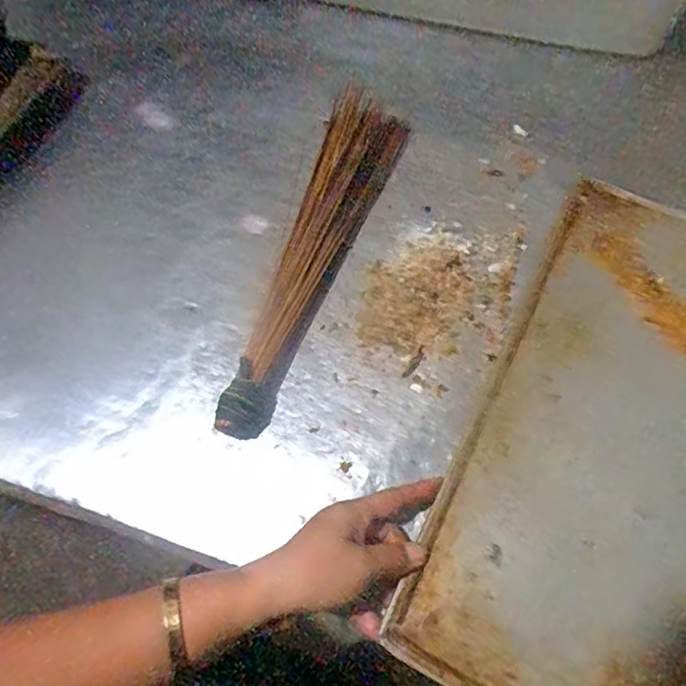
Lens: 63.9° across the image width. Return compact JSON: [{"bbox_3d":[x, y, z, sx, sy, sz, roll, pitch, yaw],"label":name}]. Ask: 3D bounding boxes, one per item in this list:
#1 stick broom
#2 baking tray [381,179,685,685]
[{"bbox_3d":[-0.018,-0.092,0.495,0.070,0.042,0.373,16,67,9],"label":"stick broom"},{"bbox_3d":[0.273,0.089,0.419,0.325,0.019,0.442,25,69,13],"label":"baking tray"}]

